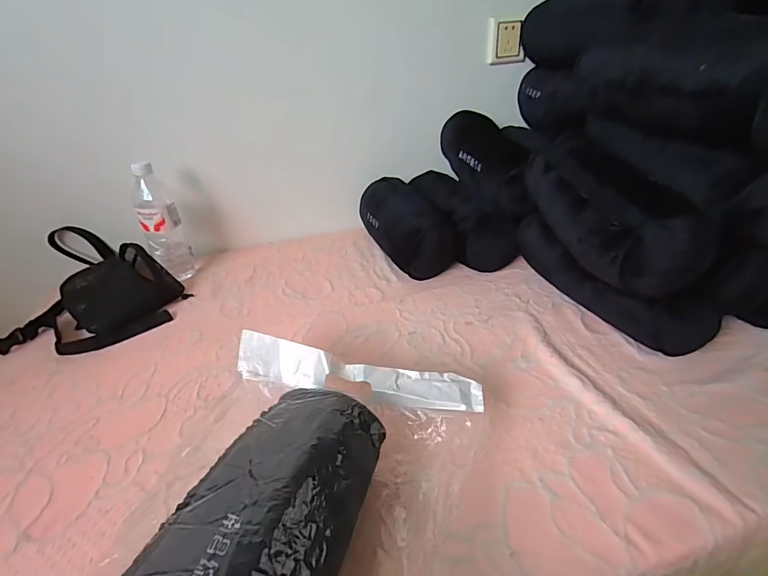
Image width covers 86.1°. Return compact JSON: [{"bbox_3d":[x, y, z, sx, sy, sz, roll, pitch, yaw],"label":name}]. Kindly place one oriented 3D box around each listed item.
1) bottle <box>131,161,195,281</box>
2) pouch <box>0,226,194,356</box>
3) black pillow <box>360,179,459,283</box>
[{"bbox_3d":[-0.430,-0.120,0.796,0.072,0.222,0.061,-22,36,-26],"label":"bottle"},{"bbox_3d":[-0.542,-0.006,0.744,0.265,0.098,0.316,-29,40,-33],"label":"pouch"},{"bbox_3d":[0.038,-0.128,0.837,0.110,0.124,0.272,-15,34,-17],"label":"black pillow"}]

